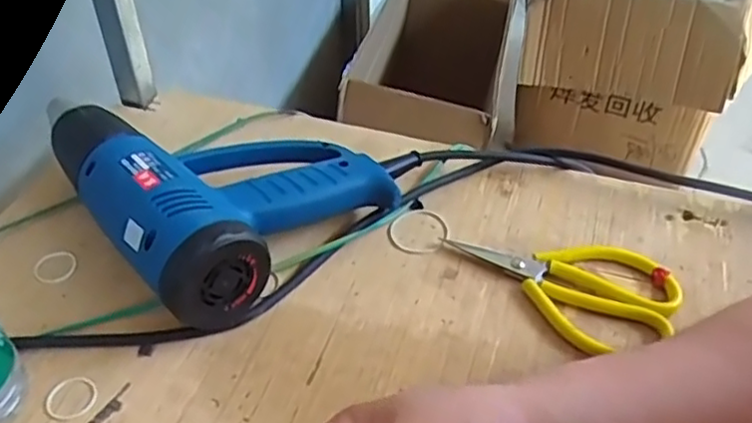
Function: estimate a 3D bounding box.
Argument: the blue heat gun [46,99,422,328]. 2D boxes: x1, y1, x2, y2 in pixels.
[{"bbox_3d":[-0.109,-0.039,0.517,0.220,0.078,0.226,-30,51,-28],"label":"blue heat gun"}]

